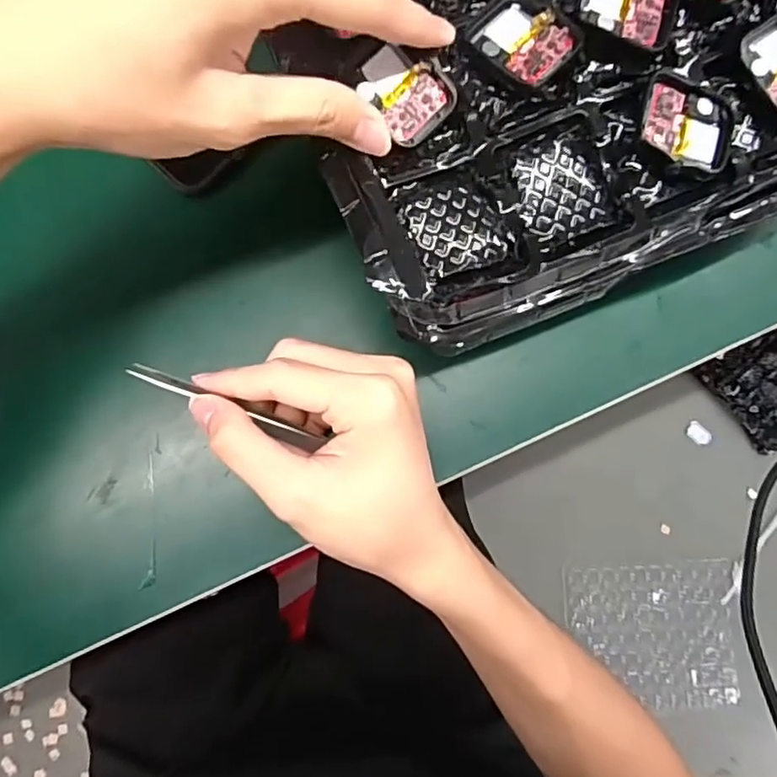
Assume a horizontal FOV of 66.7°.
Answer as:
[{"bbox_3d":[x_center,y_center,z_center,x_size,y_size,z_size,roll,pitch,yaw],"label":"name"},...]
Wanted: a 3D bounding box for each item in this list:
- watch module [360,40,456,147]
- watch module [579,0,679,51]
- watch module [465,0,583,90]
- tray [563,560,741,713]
[{"bbox_3d":[0.007,-0.123,0.244,0.036,0.010,0.033,40,84,3],"label":"watch module"},{"bbox_3d":[0.102,-0.164,0.251,0.041,0.007,0.033,16,83,1],"label":"watch module"},{"bbox_3d":[0.056,-0.146,0.246,0.042,0.005,0.037,37,84,3],"label":"watch module"},{"bbox_3d":[0.450,0.419,1.007,0.269,0.028,0.231,-3,84,-1],"label":"tray"}]

